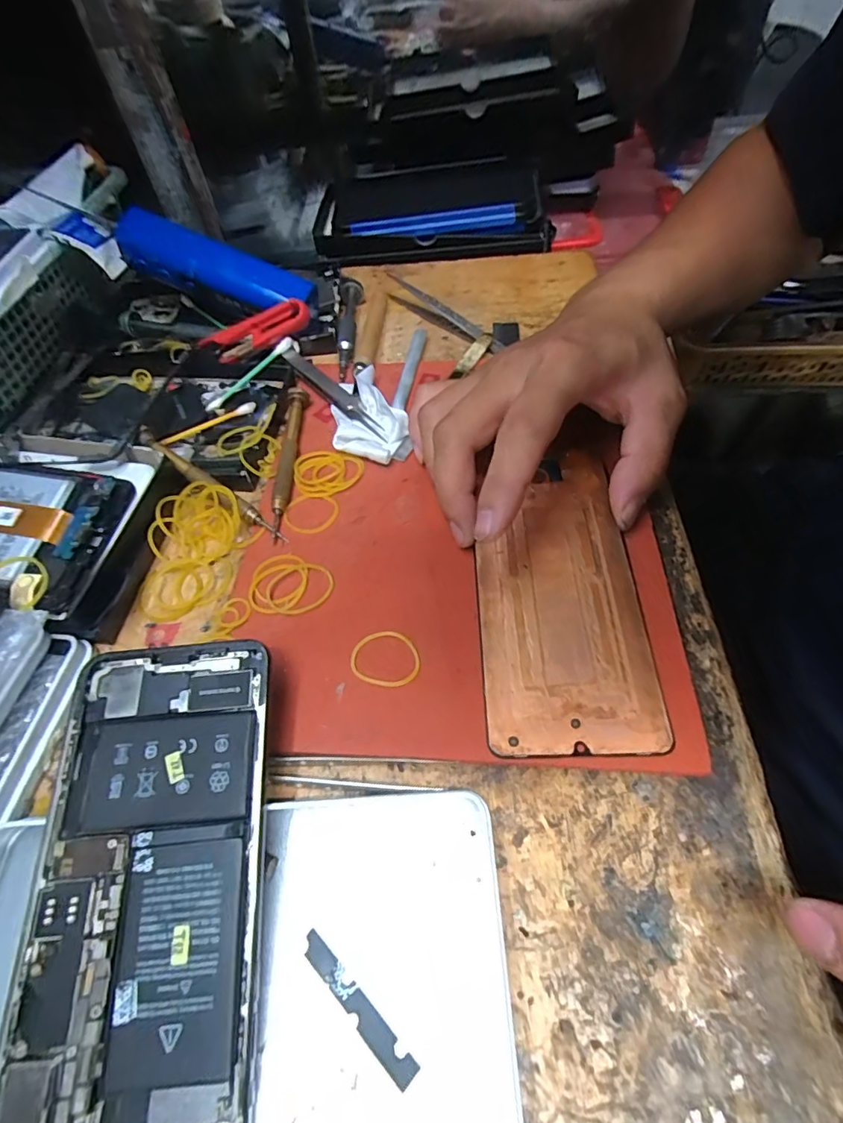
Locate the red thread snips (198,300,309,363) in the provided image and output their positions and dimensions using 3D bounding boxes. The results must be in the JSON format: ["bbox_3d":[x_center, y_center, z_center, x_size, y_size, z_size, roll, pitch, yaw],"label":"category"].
[{"bbox_3d":[-0.110,-0.150,0.329,0.078,0.015,0.018,-14,54,13],"label":"red thread snips"}]

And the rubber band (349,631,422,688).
[{"bbox_3d":[-0.015,0.041,0.217,0.030,0.004,0.025,8,57,10],"label":"rubber band"}]

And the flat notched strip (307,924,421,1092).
[{"bbox_3d":[-0.021,0.139,0.157,0.048,0.004,0.007,34,57,27],"label":"flat notched strip"}]

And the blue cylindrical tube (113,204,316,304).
[{"bbox_3d":[-0.144,-0.204,0.344,0.136,0.030,0.026,16,56,-5],"label":"blue cylindrical tube"}]

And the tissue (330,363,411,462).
[{"bbox_3d":[-0.032,-0.088,0.297,0.041,0.019,0.075,-10,55,-2],"label":"tissue"}]

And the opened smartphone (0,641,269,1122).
[{"bbox_3d":[-0.091,0.105,0.168,0.073,0.004,0.153,-6,64,1],"label":"opened smartphone"}]

